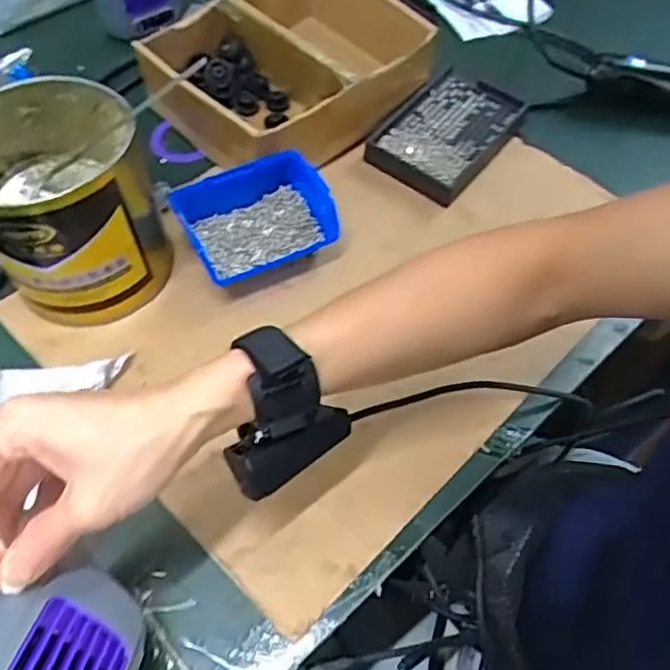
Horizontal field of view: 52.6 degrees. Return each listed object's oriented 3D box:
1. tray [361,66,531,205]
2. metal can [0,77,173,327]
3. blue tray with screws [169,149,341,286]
[{"bbox_3d":[0.104,-0.185,0.613,0.093,0.021,0.157,34,62,18],"label":"tray"},{"bbox_3d":[-0.190,-0.096,0.483,0.130,0.112,0.124,1,57,-2],"label":"metal can"},{"bbox_3d":[-0.061,-0.091,0.533,0.108,0.049,0.083,-20,60,-15],"label":"blue tray with screws"}]

